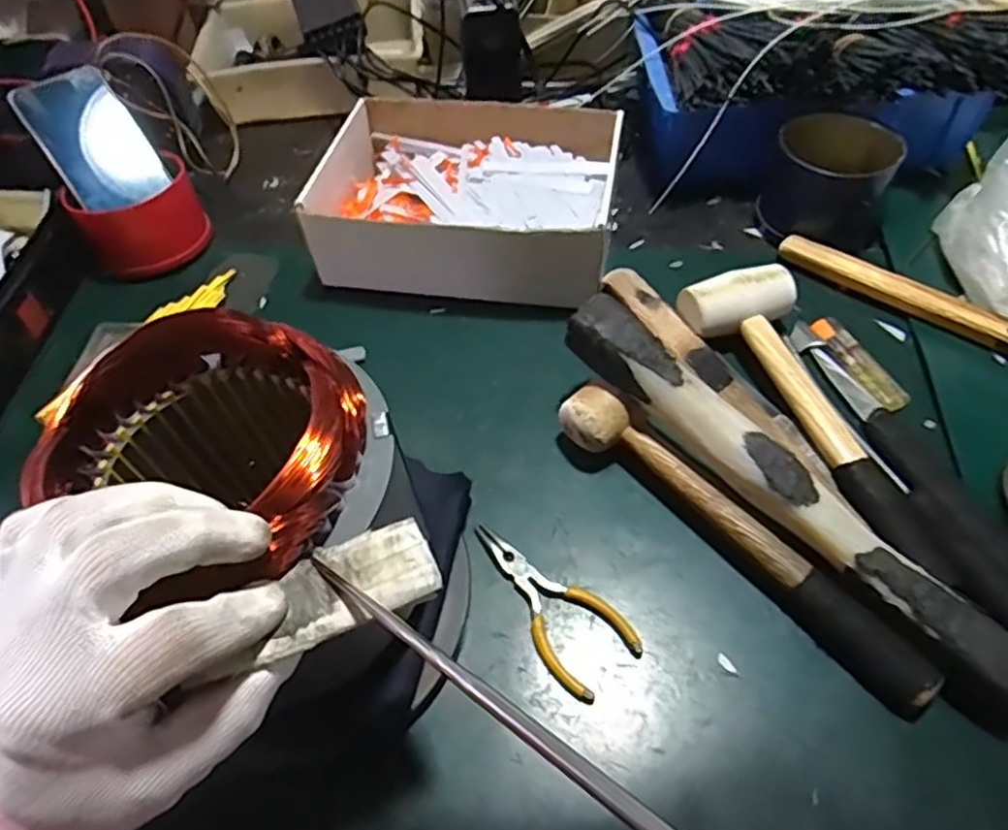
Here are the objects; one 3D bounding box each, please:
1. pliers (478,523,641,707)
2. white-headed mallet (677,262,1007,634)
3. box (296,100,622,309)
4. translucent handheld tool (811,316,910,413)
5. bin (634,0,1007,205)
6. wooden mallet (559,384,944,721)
[{"bbox_3d":[0.024,0.110,0.408,0.050,0.012,0.118,-36,60,-20],"label":"pliers"},{"bbox_3d":[0.230,0.010,0.450,0.082,0.040,0.308,-22,56,-12],"label":"white-headed mallet"},{"bbox_3d":[-0.037,-0.188,0.590,0.254,0.082,0.207,5,55,7],"label":"box"},{"bbox_3d":[0.258,-0.038,0.500,0.021,0.011,0.087,-22,56,-12],"label":"translucent handheld tool"},{"bbox_3d":[0.274,-0.308,0.621,0.291,0.131,0.218,-2,55,2],"label":"bin"},{"bbox_3d":[0.136,0.071,0.412,0.040,0.041,0.255,-39,61,-22],"label":"wooden mallet"}]

